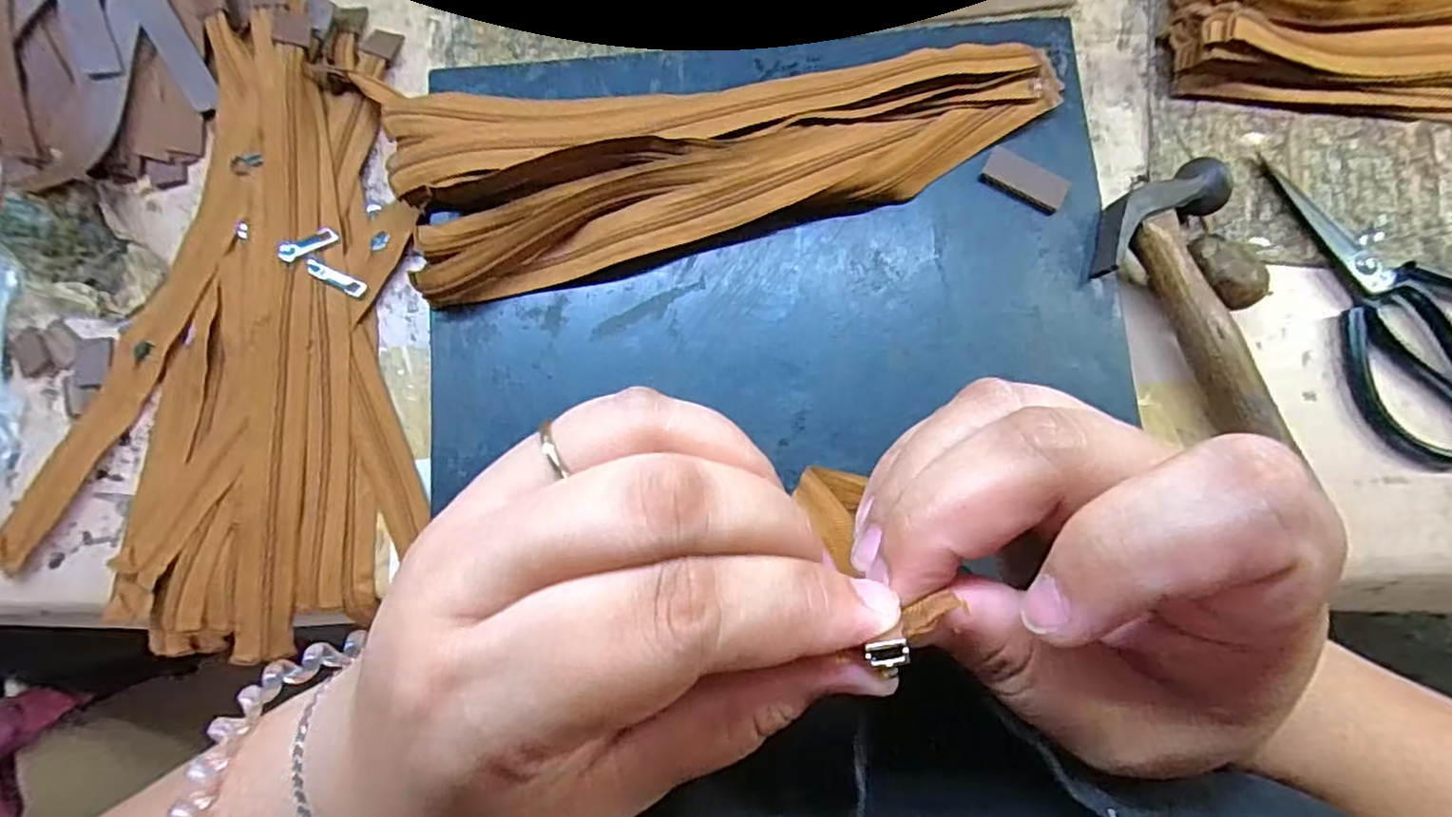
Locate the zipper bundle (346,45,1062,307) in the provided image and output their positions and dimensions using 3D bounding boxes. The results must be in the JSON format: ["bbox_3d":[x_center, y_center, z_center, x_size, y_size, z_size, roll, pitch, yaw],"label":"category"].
[{"bbox_3d":[-0.003,-0.159,0.370,0.374,0.026,0.123,-12,81,-1],"label":"zipper bundle"}]

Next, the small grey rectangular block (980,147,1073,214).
[{"bbox_3d":[0.179,-0.136,0.378,0.049,0.006,0.024,29,83,5],"label":"small grey rectangular block"}]

